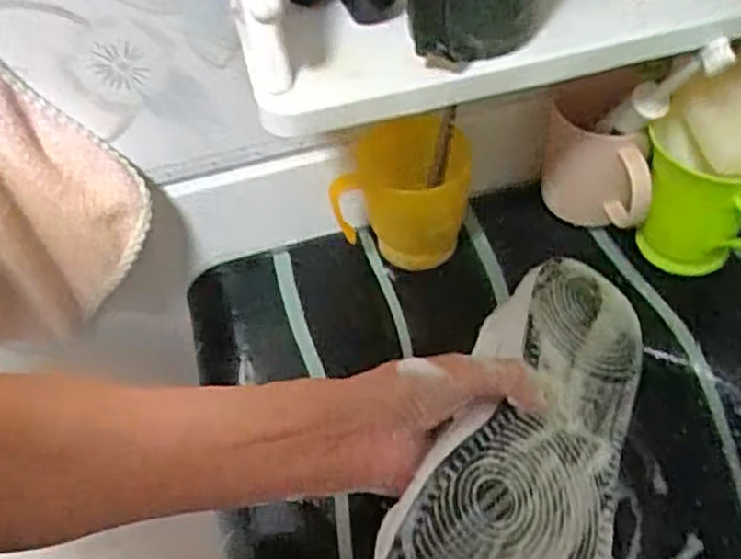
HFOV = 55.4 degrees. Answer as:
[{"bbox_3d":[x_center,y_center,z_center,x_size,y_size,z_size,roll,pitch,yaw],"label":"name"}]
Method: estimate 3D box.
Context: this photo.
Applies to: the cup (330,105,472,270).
[{"bbox_3d":[0.025,-0.071,0.561,0.104,0.098,0.072,2,51,8],"label":"cup"}]

